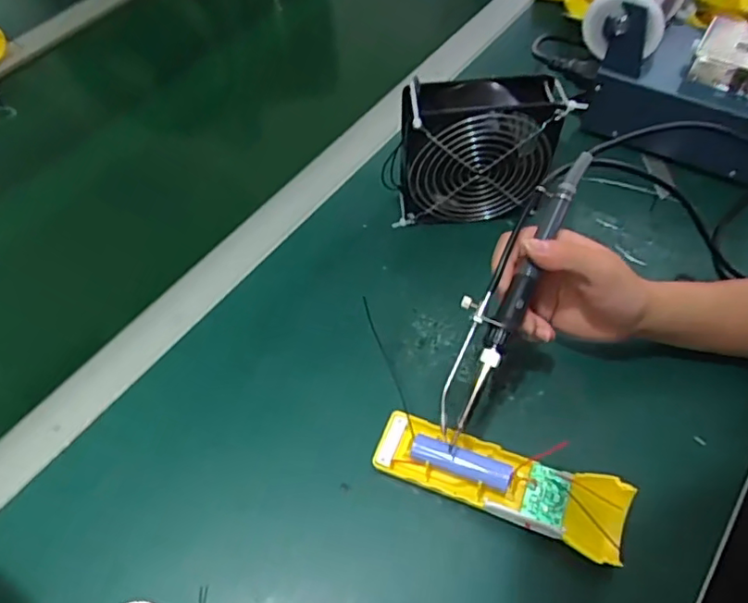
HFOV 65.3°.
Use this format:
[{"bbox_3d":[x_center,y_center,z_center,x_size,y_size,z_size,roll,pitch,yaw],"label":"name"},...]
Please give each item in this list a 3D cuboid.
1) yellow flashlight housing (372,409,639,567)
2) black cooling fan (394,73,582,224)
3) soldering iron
[{"bbox_3d":[0.081,0.118,0.386,0.160,0.023,0.047,18,59,14],"label":"yellow flashlight housing"},{"bbox_3d":[0.084,-0.119,0.491,0.133,0.128,0.052,2,56,4],"label":"black cooling fan"},{"bbox_3d":[0.086,-0.010,0.380,0.034,0.021,0.202,24,80,18],"label":"soldering iron"}]

